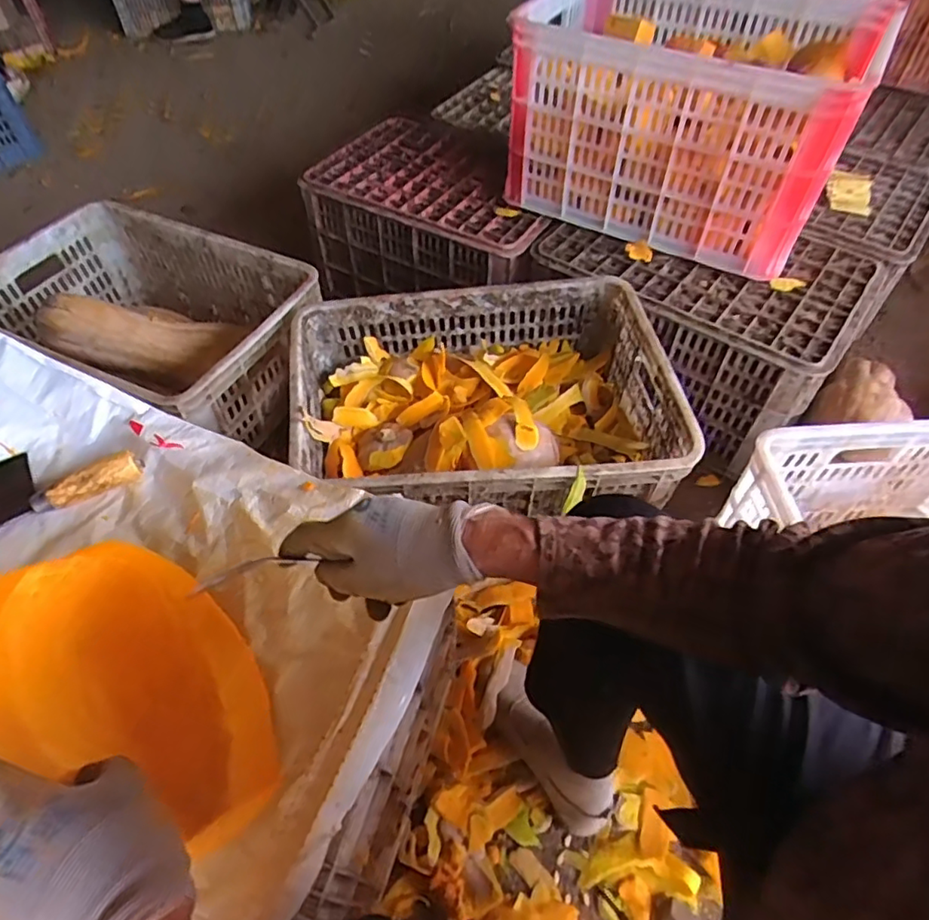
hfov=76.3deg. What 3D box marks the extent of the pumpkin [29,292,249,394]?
[{"bbox_3d":[-0.545,-0.193,1.004,0.303,0.115,0.108,6,49,-20],"label":"pumpkin"}]

